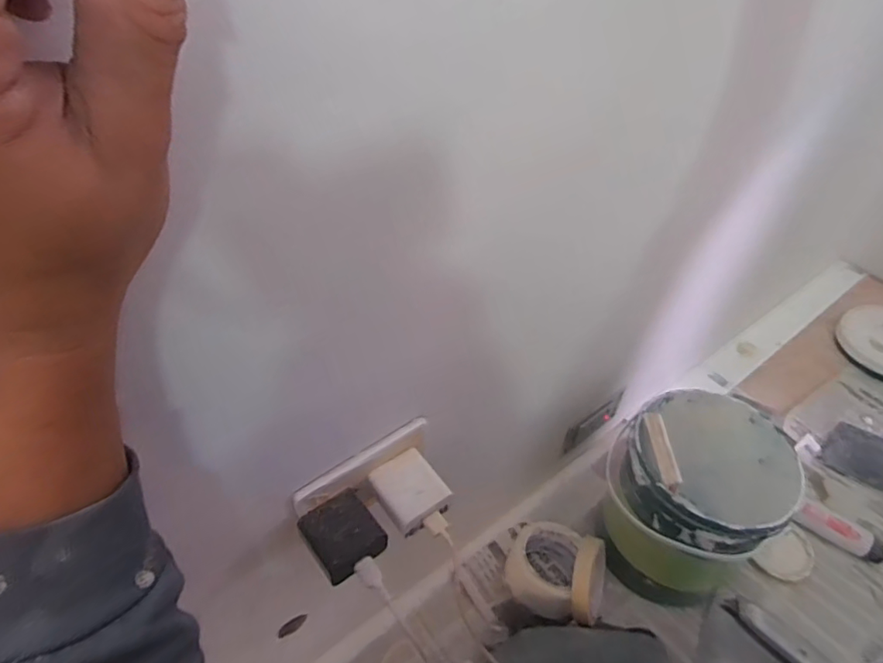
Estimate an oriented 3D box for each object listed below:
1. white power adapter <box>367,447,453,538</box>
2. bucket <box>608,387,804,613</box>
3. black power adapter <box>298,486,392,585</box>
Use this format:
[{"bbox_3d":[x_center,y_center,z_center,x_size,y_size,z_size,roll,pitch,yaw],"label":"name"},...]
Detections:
[{"bbox_3d":[-0.025,0.126,0.441,0.048,0.021,0.054,-24,51,-23],"label":"white power adapter"},{"bbox_3d":[0.293,0.201,0.662,0.182,0.224,0.169,1,46,-1],"label":"bucket"},{"bbox_3d":[-0.073,0.150,0.412,0.049,0.023,0.050,-30,54,-27],"label":"black power adapter"}]

